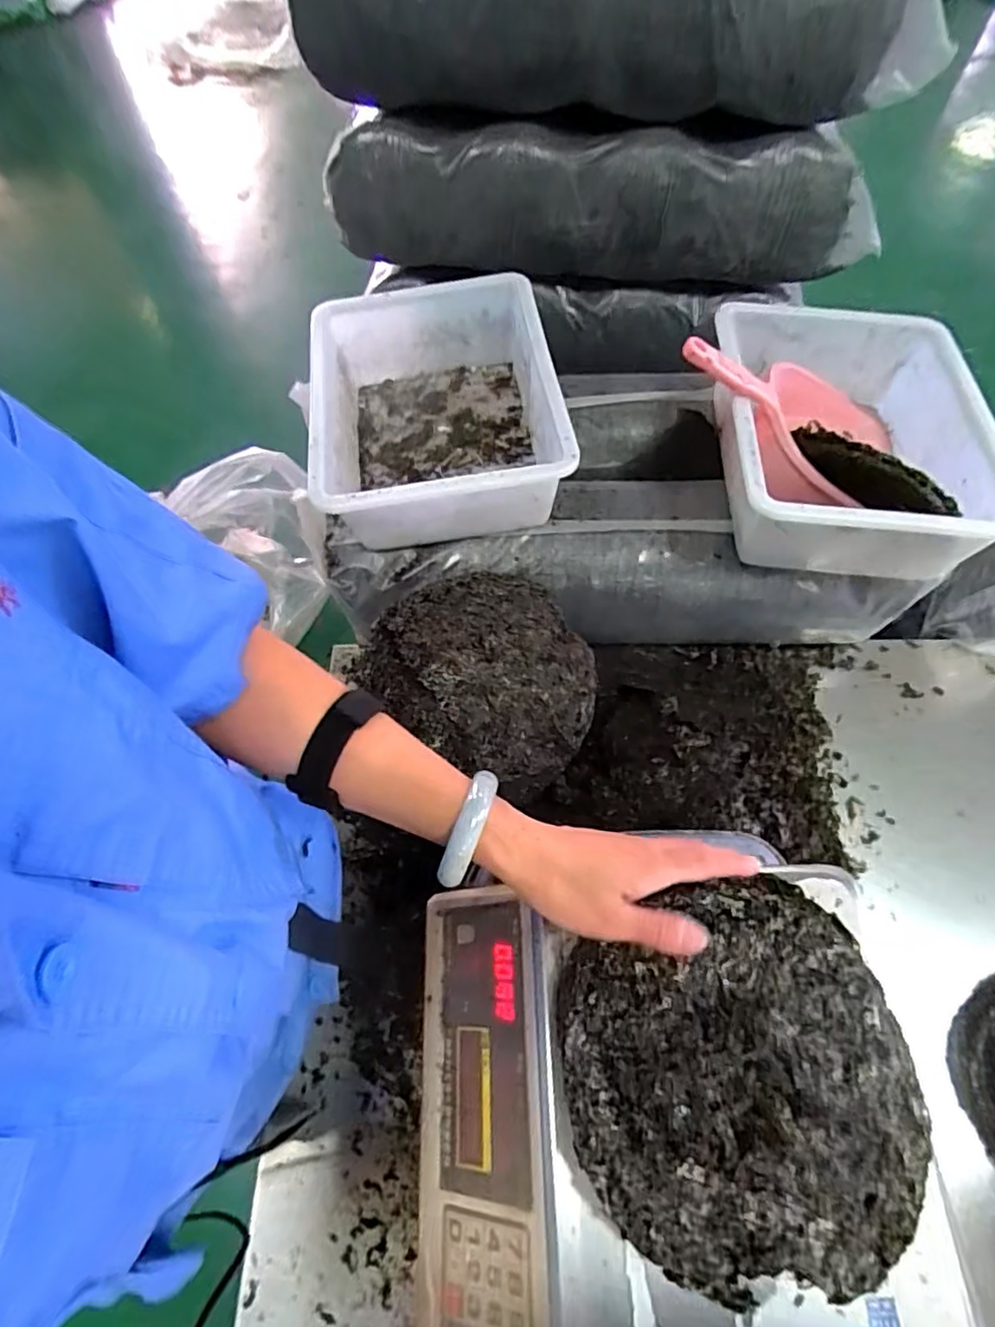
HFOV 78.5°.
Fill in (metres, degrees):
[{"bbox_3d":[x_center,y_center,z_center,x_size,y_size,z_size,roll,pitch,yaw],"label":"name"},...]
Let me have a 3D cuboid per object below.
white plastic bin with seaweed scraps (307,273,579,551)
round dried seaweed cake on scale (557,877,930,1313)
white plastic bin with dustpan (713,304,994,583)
[{"bbox_3d":[-0.073,-0.303,0.743,0.283,0.116,0.361,-7,64,-1],"label":"white plastic bin with seaweed scraps"},{"bbox_3d":[0.142,0.240,0.357,0.201,0.027,0.193,-1,61,2],"label":"round dried seaweed cake on scale"},{"bbox_3d":[0.386,-0.271,0.708,0.304,0.133,0.365,3,64,4],"label":"white plastic bin with dustpan"}]

